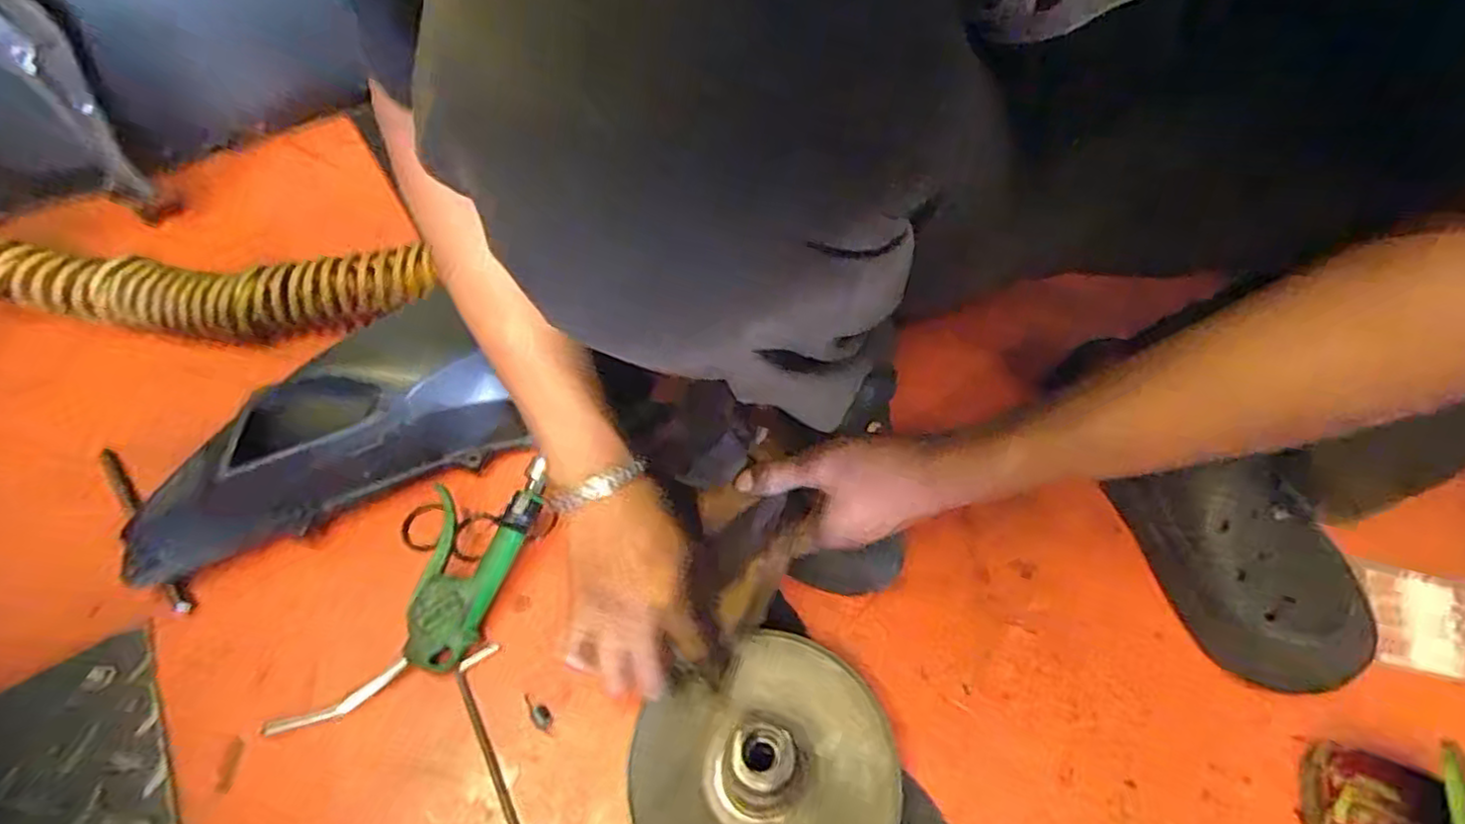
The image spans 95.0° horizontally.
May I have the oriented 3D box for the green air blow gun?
[{"bbox_3d":[-0.215,0.130,0.471,0.087,0.037,0.218,20,55,15],"label":"green air blow gun"}]

